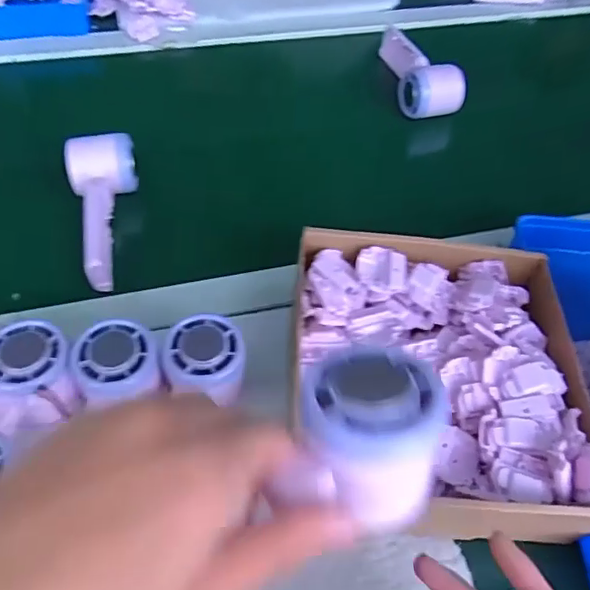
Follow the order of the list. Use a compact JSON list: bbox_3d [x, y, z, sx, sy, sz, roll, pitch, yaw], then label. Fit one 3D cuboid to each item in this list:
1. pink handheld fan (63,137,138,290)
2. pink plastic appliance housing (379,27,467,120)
[{"bbox_3d":[-0.168,-0.074,0.501,0.058,0.063,0.144,-10,54,-11],"label":"pink handheld fan"},{"bbox_3d":[0.154,-0.281,0.692,0.070,0.056,0.169,-3,53,-6],"label":"pink plastic appliance housing"}]

